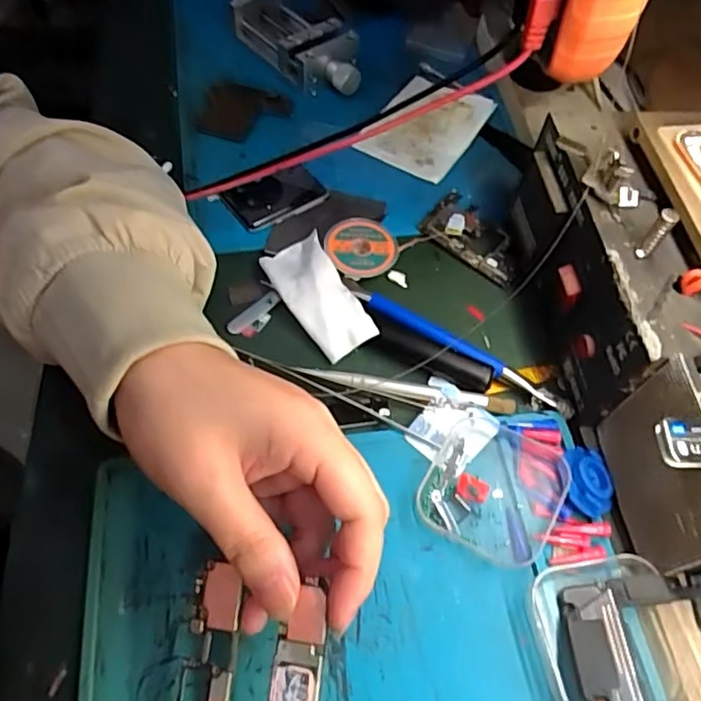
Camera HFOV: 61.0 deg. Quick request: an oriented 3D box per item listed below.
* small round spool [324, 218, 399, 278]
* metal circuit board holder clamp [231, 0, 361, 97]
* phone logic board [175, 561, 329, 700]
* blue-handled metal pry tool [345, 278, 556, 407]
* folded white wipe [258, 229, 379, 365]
[{"bbox_3d":[0.007,-0.063,0.377,0.042,0.017,0.040,2,57,-3],"label":"small round spool"},{"bbox_3d":[-0.042,-0.253,0.477,0.055,0.024,0.141,-32,65,-22],"label":"metal circuit board holder clamp"},{"bbox_3d":[-0.039,0.121,0.230,0.058,0.004,0.064,1,72,18],"label":"phone logic board"},{"bbox_3d":[0.054,-0.008,0.348,0.139,0.011,0.012,35,61,17],"label":"blue-handled metal pry tool"},{"bbox_3d":[-0.022,-0.034,0.356,0.038,0.015,0.087,-21,61,-17],"label":"folded white wipe"}]

